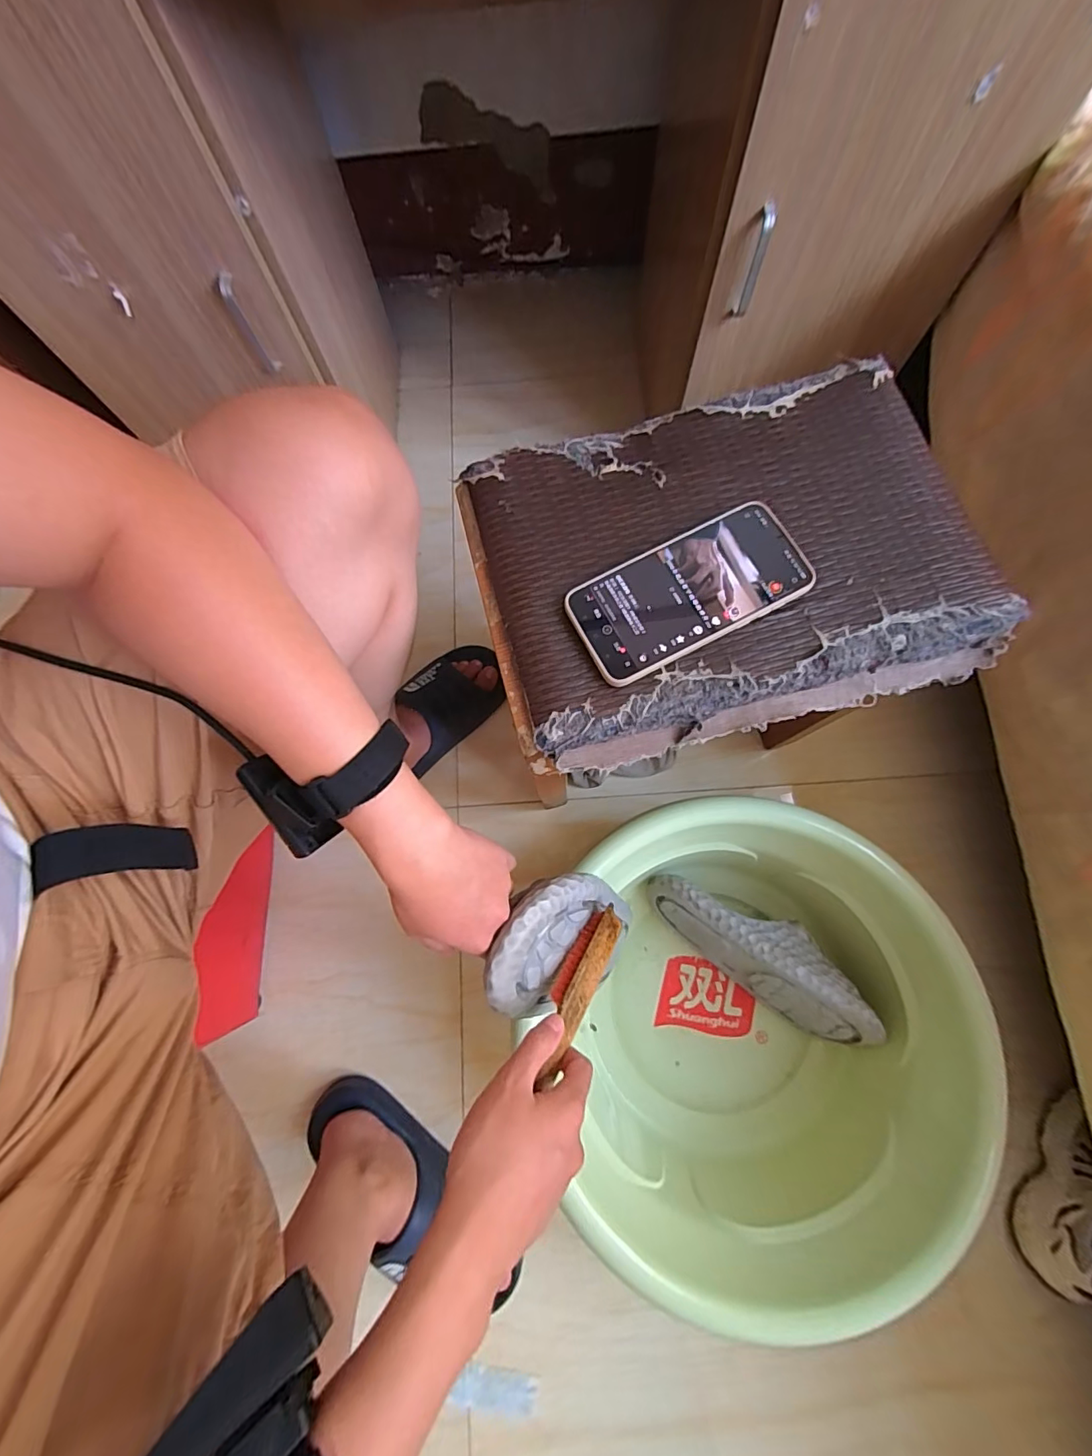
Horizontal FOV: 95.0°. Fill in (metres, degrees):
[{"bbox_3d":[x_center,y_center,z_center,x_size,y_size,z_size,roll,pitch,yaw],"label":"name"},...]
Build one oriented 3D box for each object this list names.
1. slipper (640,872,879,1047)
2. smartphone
[{"bbox_3d":[0.255,0.269,0.602,0.288,0.122,0.094,32,79,9],"label":"slipper"},{"bbox_3d":[0.100,-0.098,0.354,0.165,0.008,0.080,-27,76,-5],"label":"smartphone"}]

